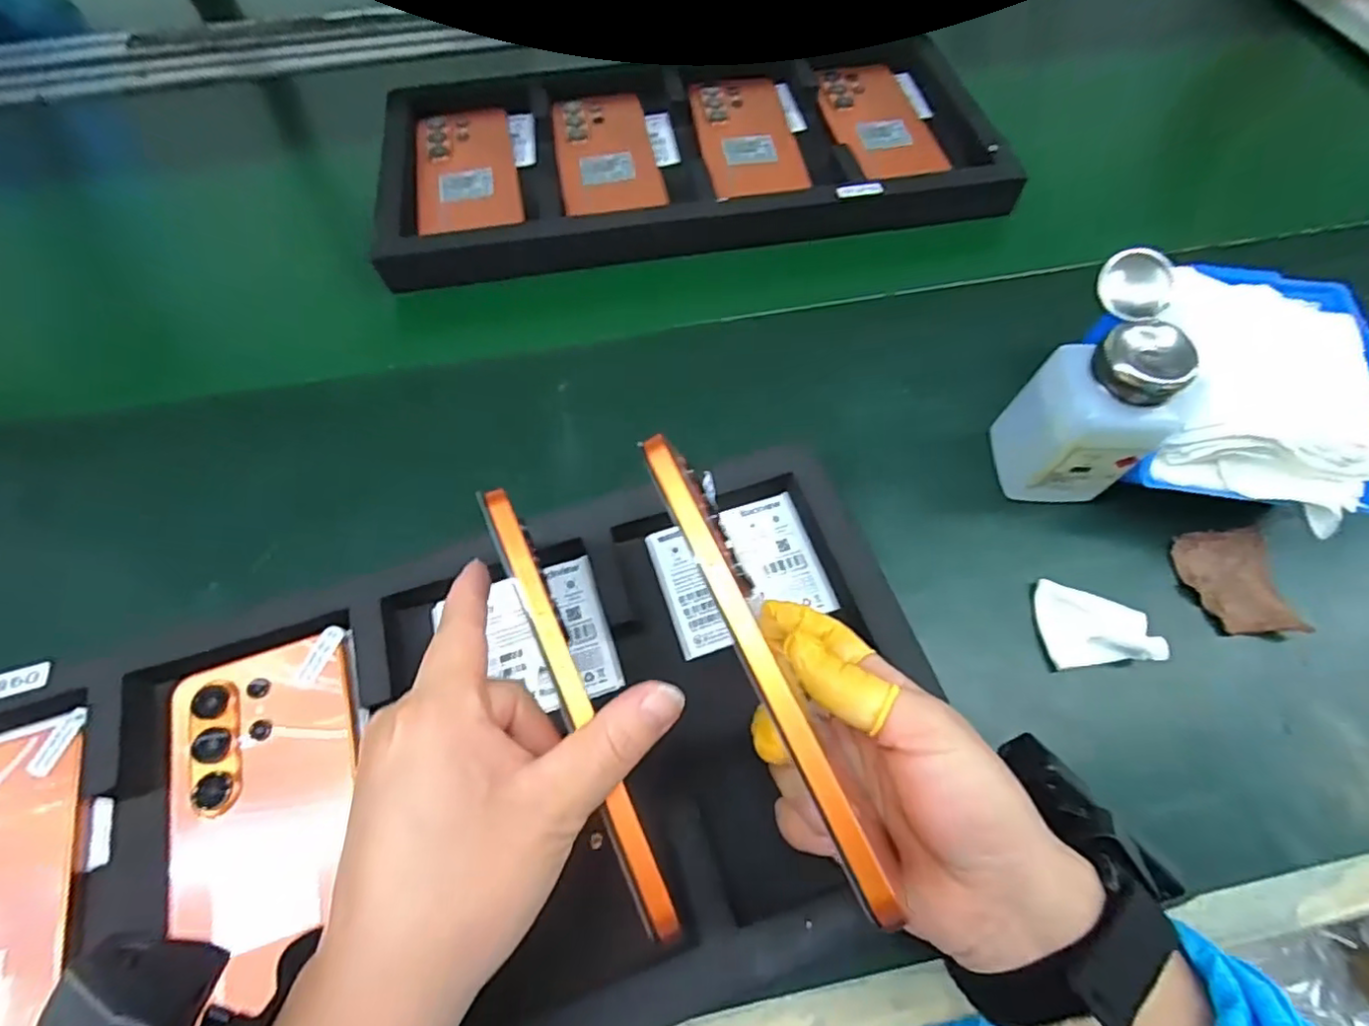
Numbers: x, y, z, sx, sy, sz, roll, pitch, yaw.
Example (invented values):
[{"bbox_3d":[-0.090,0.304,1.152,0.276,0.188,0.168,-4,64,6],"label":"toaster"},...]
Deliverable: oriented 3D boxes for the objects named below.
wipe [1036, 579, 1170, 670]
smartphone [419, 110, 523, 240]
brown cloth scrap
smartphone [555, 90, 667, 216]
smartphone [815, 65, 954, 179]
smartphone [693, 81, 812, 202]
[{"bbox_3d":[0.212,0.058,0.323,0.052,0.016,0.042,-2,61,0],"label":"wipe"},{"bbox_3d":[-0.174,-0.275,0.496,0.076,0.010,0.155,-11,62,-6],"label":"smartphone"},{"bbox_3d":[0.295,0.038,0.332,0.043,0.017,0.056,-7,61,-3],"label":"brown cloth scrap"},{"bbox_3d":[-0.065,-0.297,0.506,0.078,0.007,0.156,-10,62,-5],"label":"smartphone"},{"bbox_3d":[0.164,-0.336,0.526,0.084,0.007,0.153,-4,61,-2],"label":"smartphone"},{"bbox_3d":[0.051,-0.310,0.509,0.078,0.013,0.179,-7,61,-3],"label":"smartphone"}]

